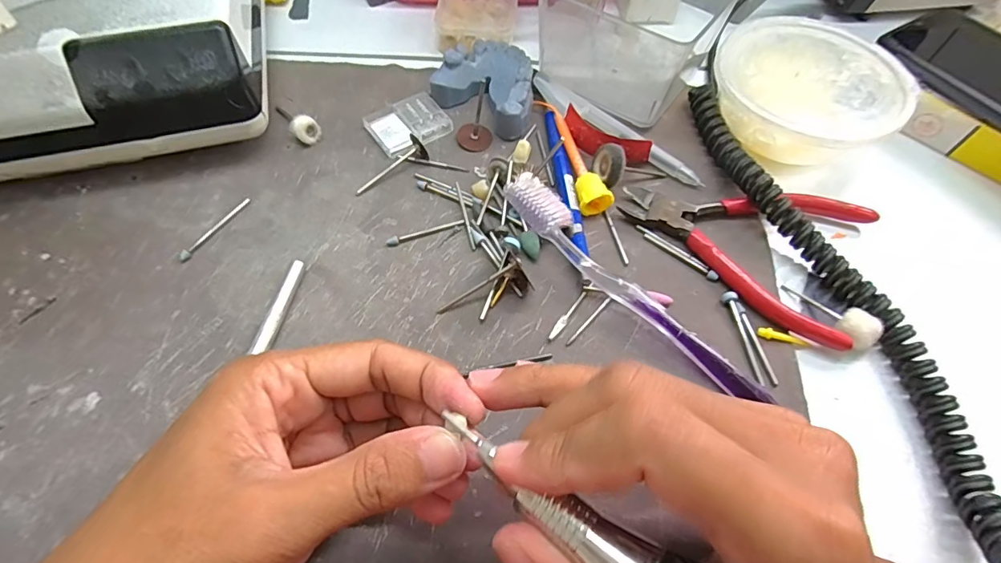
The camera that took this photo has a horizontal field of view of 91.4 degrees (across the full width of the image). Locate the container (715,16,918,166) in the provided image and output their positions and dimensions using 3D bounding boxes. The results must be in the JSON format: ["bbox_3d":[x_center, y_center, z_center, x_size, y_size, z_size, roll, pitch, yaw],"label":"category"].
[{"bbox_3d":[0.175,-0.107,0.291,0.099,0.041,0.096,1,60,-1],"label":"container"}]

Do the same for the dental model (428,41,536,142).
[{"bbox_3d":[-0.003,-0.121,0.303,0.063,0.022,0.053,35,65,17],"label":"dental model"}]

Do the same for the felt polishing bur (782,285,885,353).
[{"bbox_3d":[0.160,0.016,0.239,0.015,0.014,0.044,-29,43,-17],"label":"felt polishing bur"}]

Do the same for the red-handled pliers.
[{"bbox_3d":[0.127,-0.026,0.260,0.124,0.011,0.089,24,62,11],"label":"red-handled pliers"}]

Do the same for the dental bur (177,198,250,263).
[{"bbox_3d":[-0.152,-0.028,0.259,0.005,0.004,0.047,27,63,13],"label":"dental bur"}]

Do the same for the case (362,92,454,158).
[{"bbox_3d":[-0.056,-0.096,0.298,0.044,0.009,0.035,-34,66,-19],"label":"case"}]

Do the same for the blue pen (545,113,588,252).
[{"bbox_3d":[0.037,-0.058,0.276,0.009,0.009,0.104,-4,60,-4],"label":"blue pen"}]

